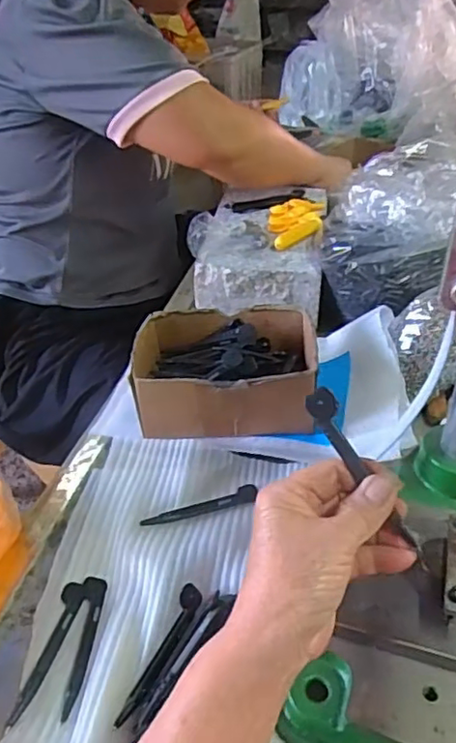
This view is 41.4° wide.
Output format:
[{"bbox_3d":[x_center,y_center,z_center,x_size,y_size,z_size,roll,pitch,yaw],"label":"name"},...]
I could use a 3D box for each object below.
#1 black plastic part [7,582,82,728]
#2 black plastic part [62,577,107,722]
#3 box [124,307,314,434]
[{"bbox_3d":[-0.117,0.181,0.395,0.016,0.005,0.100,6,37,9],"label":"black plastic part"},{"bbox_3d":[-0.095,0.178,0.398,0.014,0.004,0.097,0,36,1],"label":"black plastic part"},{"bbox_3d":[-0.002,-0.001,0.569,0.163,0.069,0.127,-1,36,-1],"label":"box"}]

